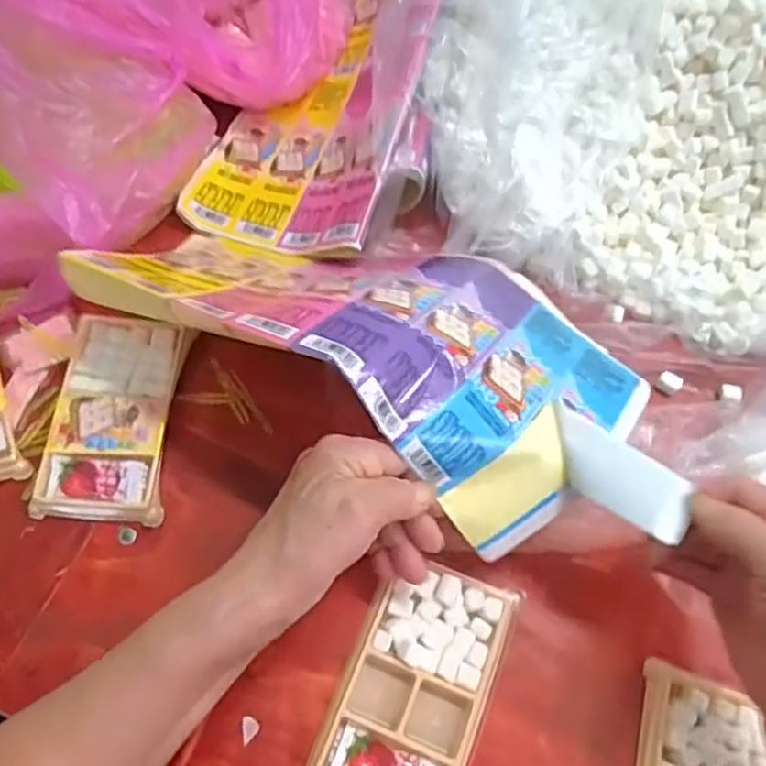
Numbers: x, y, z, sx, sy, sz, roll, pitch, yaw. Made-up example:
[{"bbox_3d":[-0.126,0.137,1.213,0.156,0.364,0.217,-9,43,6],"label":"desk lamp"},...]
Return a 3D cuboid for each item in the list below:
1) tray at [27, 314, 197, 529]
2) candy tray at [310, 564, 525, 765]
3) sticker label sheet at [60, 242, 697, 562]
[{"bbox_3d":[-0.171,0.020,0.430,0.073,0.016,0.133,4,63,-1],"label":"tray"},{"bbox_3d":[0.019,0.168,0.367,0.077,0.015,0.133,22,64,9],"label":"candy tray"},{"bbox_3d":[0.011,-0.036,0.391,0.344,0.089,0.163,29,66,12],"label":"sticker label sheet"}]

